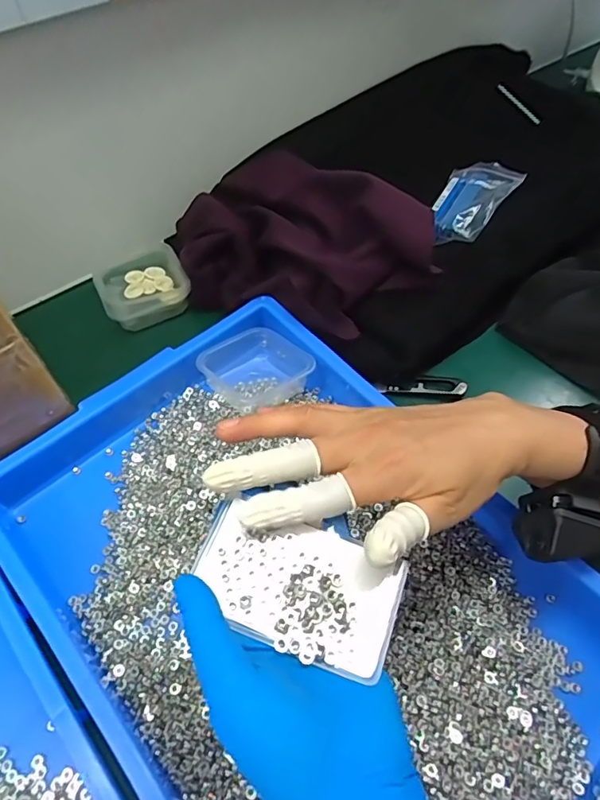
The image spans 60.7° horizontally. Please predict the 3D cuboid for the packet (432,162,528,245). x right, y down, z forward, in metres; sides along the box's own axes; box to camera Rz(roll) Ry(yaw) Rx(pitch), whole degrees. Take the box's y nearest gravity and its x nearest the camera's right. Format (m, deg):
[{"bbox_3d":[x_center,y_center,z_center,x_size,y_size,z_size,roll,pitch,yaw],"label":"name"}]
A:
[{"bbox_3d":[0.169,-0.197,0.509,0.070,0.025,0.116,22,59,33],"label":"packet"}]

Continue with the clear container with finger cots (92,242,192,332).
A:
[{"bbox_3d":[-0.159,-0.116,0.514,0.084,0.032,0.084,-24,60,-15],"label":"clear container with finger cots"}]

